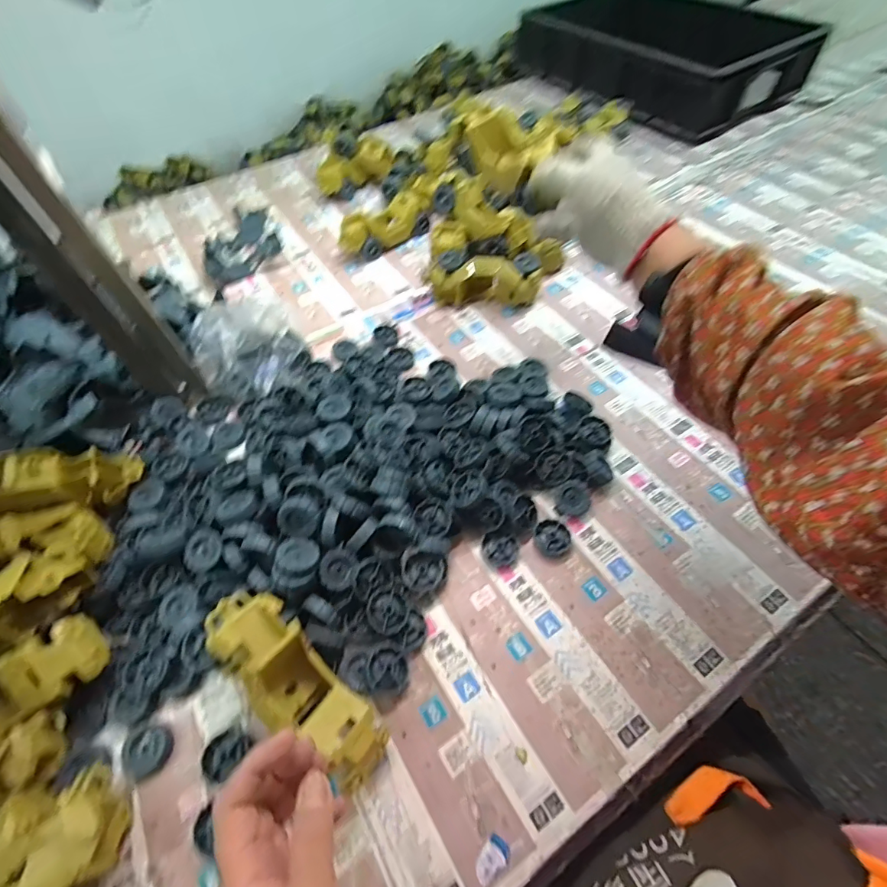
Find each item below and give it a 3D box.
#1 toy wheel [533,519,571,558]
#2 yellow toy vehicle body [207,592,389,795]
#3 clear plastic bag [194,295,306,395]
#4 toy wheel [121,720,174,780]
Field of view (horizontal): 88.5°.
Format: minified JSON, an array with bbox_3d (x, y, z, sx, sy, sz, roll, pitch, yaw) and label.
[{"bbox_3d":[0.116,0.098,0.480,0.041,0.011,0.038,-2,56,2],"label":"toy wheel"},{"bbox_3d":[-0.118,0.192,0.363,0.174,0.051,0.062,45,64,3],"label":"yellow toy vehicle body"},{"bbox_3d":[-0.254,-0.126,0.597,0.134,0.081,0.107,-31,60,-16],"label":"clear plastic bag"},{"bbox_3d":[-0.256,0.263,0.392,0.040,0.009,0.040,-2,56,2],"label":"toy wheel"}]

